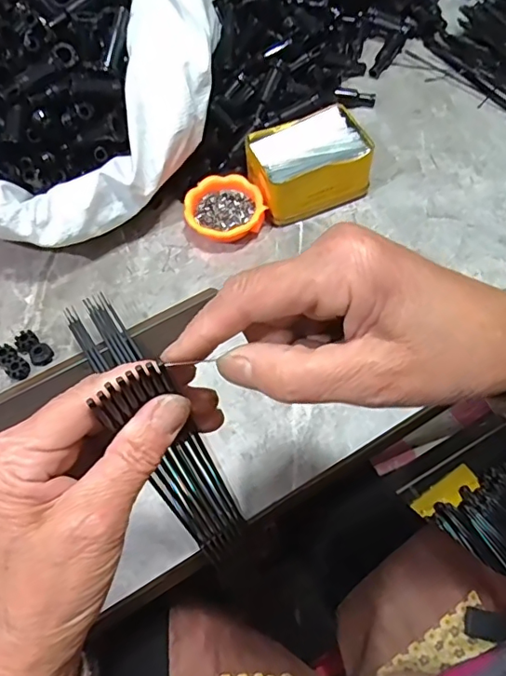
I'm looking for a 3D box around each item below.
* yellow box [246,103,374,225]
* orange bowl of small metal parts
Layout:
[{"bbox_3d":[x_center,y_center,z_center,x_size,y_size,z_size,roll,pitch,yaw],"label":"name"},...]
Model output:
[{"bbox_3d":[0.056,-0.173,0.529,0.113,0.057,0.080,-21,62,-8],"label":"yellow box"},{"bbox_3d":[-0.028,-0.127,0.524,0.074,0.024,0.071,-2,61,3],"label":"orange bowl of small metal parts"}]

